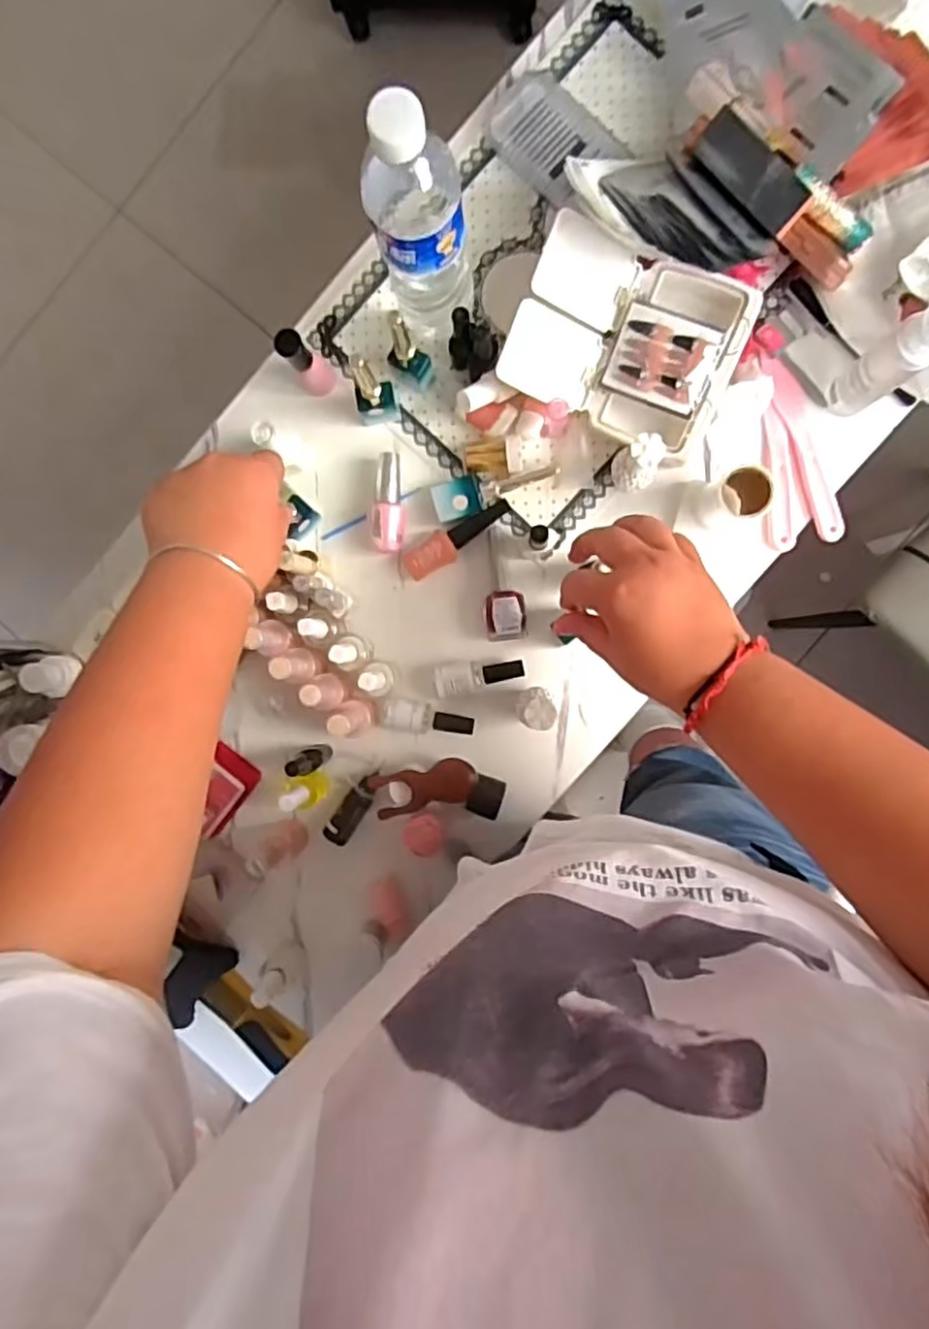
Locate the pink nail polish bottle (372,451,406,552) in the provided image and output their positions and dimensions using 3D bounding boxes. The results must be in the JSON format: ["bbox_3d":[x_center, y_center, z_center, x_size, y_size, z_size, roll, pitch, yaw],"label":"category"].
[{"bbox_3d":[-0.064,-0.138,0.601,0.024,0.021,0.082,1,91,4],"label":"pink nail polish bottle"}]

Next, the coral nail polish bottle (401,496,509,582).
[{"bbox_3d":[-0.005,-0.106,0.604,0.098,0.020,0.028,-27,89,4],"label":"coral nail polish bottle"}]

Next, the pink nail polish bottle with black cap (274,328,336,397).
[{"bbox_3d":[-0.127,-0.247,0.579,0.029,0.075,0.028,0,91,4],"label":"pink nail polish bottle with black cap"}]

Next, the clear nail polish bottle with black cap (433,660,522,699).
[{"bbox_3d":[0.013,0.010,0.601,0.074,0.023,0.026,-8,91,4],"label":"clear nail polish bottle with black cap"}]

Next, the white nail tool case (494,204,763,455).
[{"bbox_3d":[0.129,-0.254,0.565,0.172,0.073,0.131,22,93,3],"label":"white nail tool case"}]

